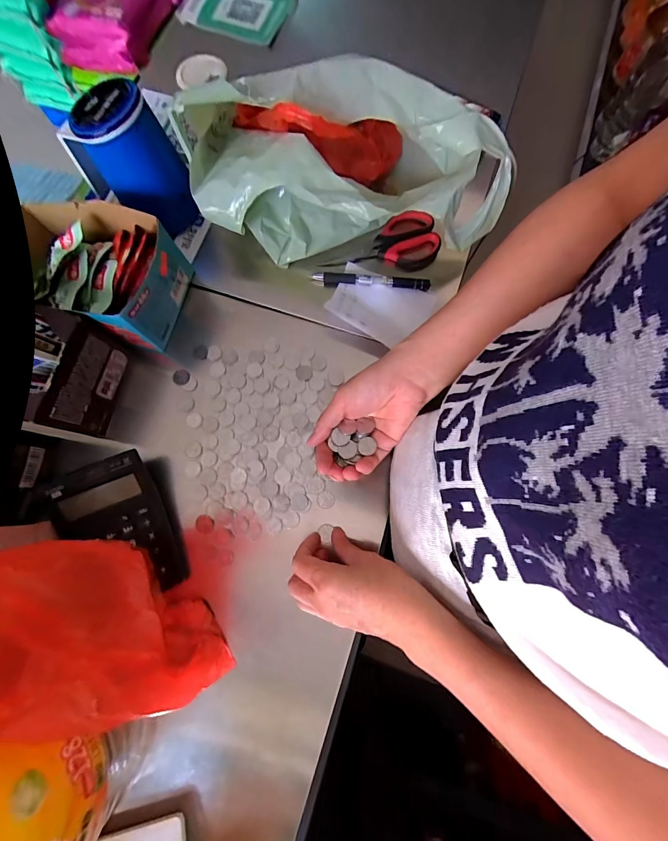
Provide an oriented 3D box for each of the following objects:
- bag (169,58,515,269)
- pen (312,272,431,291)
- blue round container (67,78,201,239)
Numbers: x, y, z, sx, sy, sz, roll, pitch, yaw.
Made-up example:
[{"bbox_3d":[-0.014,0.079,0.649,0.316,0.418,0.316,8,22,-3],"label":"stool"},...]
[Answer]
[{"bbox_3d":[0.012,-0.268,0.371,0.335,0.120,0.169,11,77,3],"label":"bag"},{"bbox_3d":[0.042,-0.161,0.398,0.132,0.013,0.009,7,77,2],"label":"pen"},{"bbox_3d":[-0.205,-0.271,0.372,0.078,0.109,0.080,0,77,0],"label":"blue round container"}]

